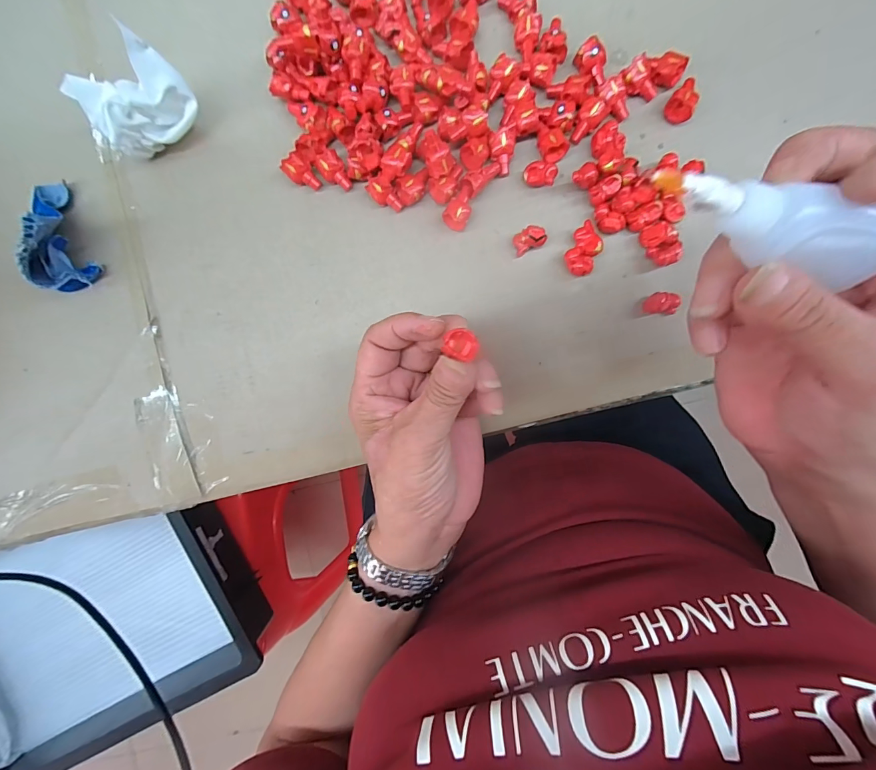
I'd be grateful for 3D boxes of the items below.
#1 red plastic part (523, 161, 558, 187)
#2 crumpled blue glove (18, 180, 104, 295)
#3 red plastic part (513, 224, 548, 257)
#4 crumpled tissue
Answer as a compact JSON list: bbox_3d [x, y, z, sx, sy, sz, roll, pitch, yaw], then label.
[{"bbox_3d":[0.064,-0.132,0.249,0.019,0.013,0.013,15,93,2],"label":"red plastic part"},{"bbox_3d":[-0.254,-0.103,0.252,0.028,0.041,0.078,-18,92,3],"label":"crumpled blue glove"},{"bbox_3d":[0.058,-0.093,0.251,0.019,0.012,0.014,-23,92,4],"label":"red plastic part"},{"bbox_3d":[-0.184,-0.173,0.241,0.061,0.051,0.036,-33,91,4],"label":"crumpled tissue"}]

